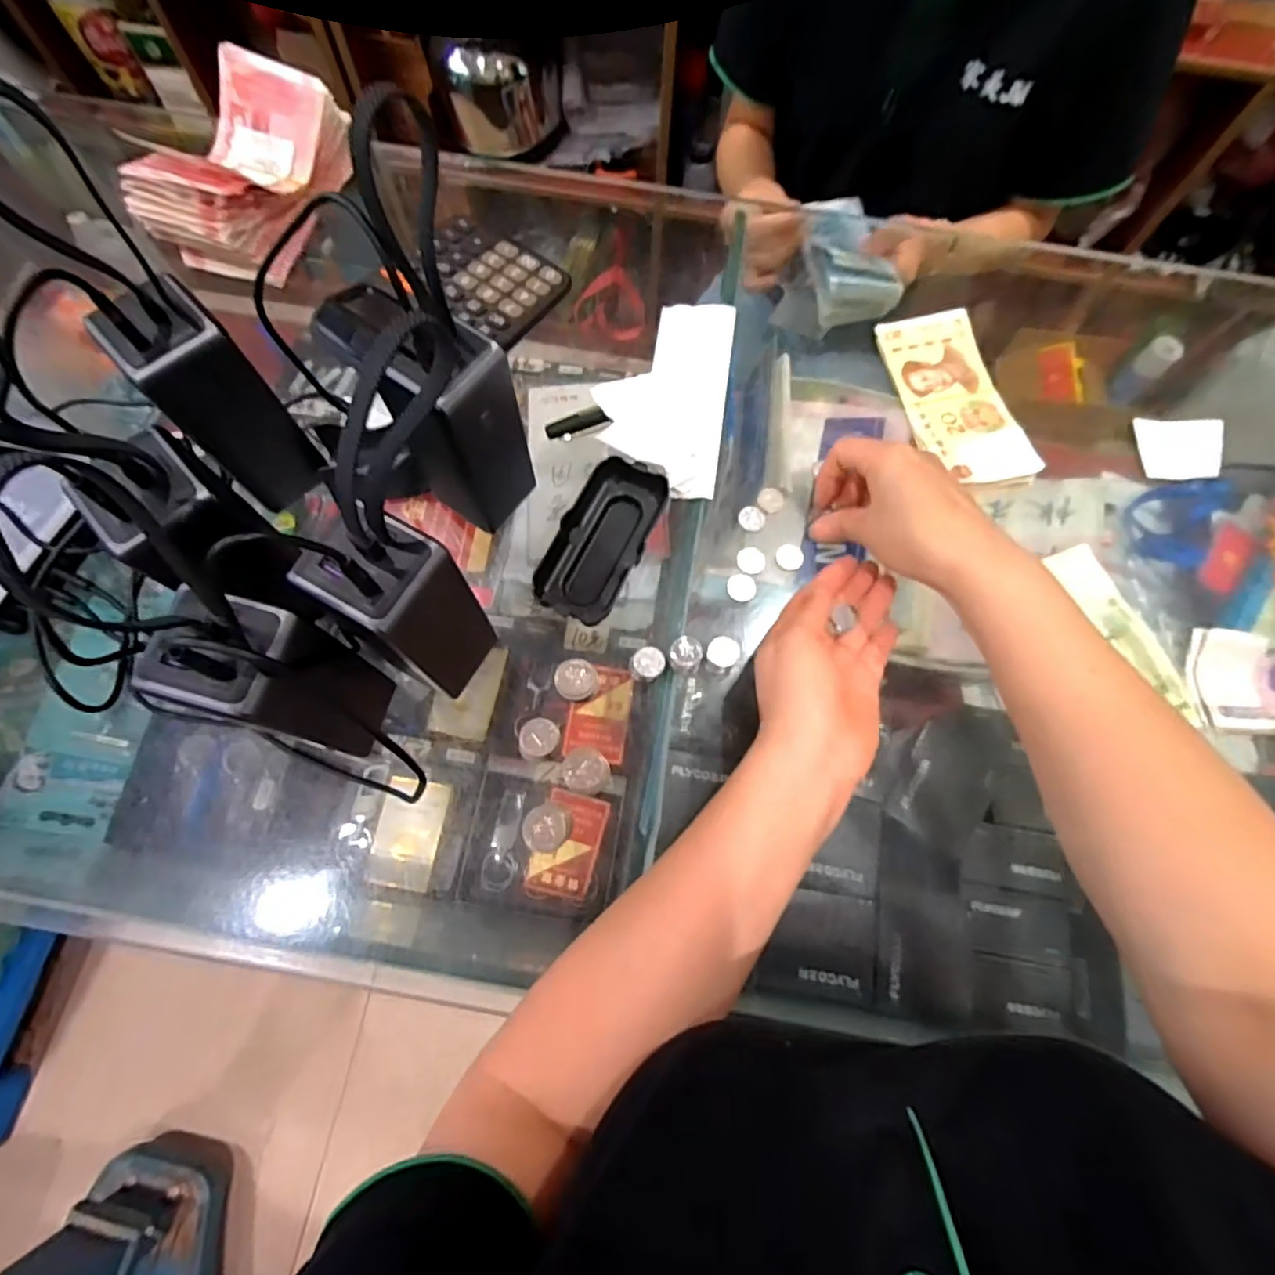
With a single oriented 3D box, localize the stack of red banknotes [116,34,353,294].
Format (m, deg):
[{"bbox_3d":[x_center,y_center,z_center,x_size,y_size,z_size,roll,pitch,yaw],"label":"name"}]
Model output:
[{"bbox_3d":[-0.285,-0.338,0.450,0.091,0.063,0.167,20,72,4],"label":"stack of red banknotes"}]

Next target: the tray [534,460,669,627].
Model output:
[{"bbox_3d":[-0.024,-0.062,0.396,0.053,0.019,0.108,23,72,5],"label":"tray"}]

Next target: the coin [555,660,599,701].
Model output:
[{"bbox_3d":[-0.036,0.024,0.366,0.025,0.005,0.026,5,63,-11],"label":"coin"}]

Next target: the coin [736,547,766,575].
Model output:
[{"bbox_3d":[0.075,-0.051,0.410,0.018,0.004,0.018,8,81,15],"label":"coin"}]

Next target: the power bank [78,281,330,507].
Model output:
[{"bbox_3d":[-0.222,-0.123,0.339,0.048,0.115,0.045,-40,78,-14],"label":"power bank"}]

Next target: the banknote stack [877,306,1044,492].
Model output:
[{"bbox_3d":[0.229,-0.174,0.449,0.069,0.014,0.147,-12,73,-6],"label":"banknote stack"}]

